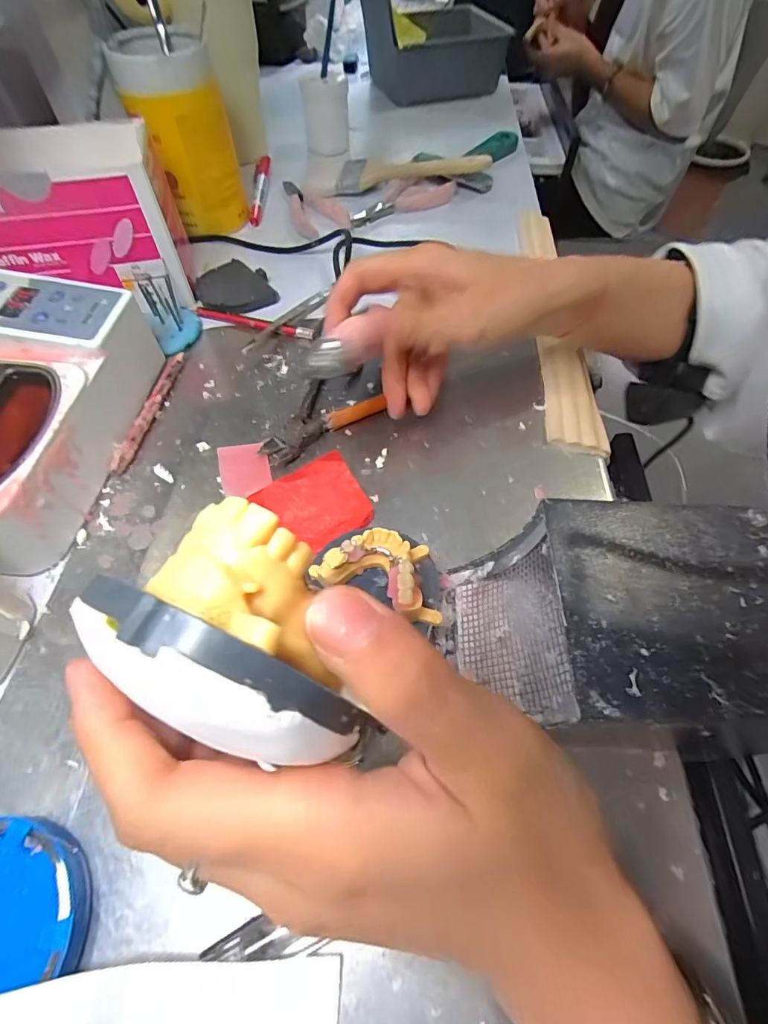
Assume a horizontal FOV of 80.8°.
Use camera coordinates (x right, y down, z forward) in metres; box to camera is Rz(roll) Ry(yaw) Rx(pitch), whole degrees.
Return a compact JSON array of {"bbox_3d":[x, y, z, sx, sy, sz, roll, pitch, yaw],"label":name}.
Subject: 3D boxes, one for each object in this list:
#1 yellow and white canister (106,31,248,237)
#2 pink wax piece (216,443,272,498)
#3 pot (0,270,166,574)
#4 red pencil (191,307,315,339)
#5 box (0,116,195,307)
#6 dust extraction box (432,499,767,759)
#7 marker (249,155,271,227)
[{"bbox_3d":[-0.179,-0.339,0.414,0.081,0.130,0.076,-16,60,-10],"label":"yellow and white canister"},{"bbox_3d":[-0.090,-0.028,0.292,0.031,0.008,0.045,-15,59,-10],"label":"pink wax piece"},{"bbox_3d":[-0.223,-0.062,0.277,0.114,0.067,0.189,5,58,3],"label":"pot"},{"bbox_3d":[-0.111,-0.156,0.373,0.109,0.005,0.012,14,59,8],"label":"red pencil"},{"bbox_3d":[-0.246,-0.224,0.356,0.158,0.104,0.089,-9,59,-6],"label":"box"},{"bbox_3d":[0.093,0.055,0.196,0.129,0.089,0.090,3,58,2],"label":"dust extraction box"},{"bbox_3d":[-0.136,-0.356,0.497,0.018,0.012,0.145,-4,58,-3],"label":"marker"}]

